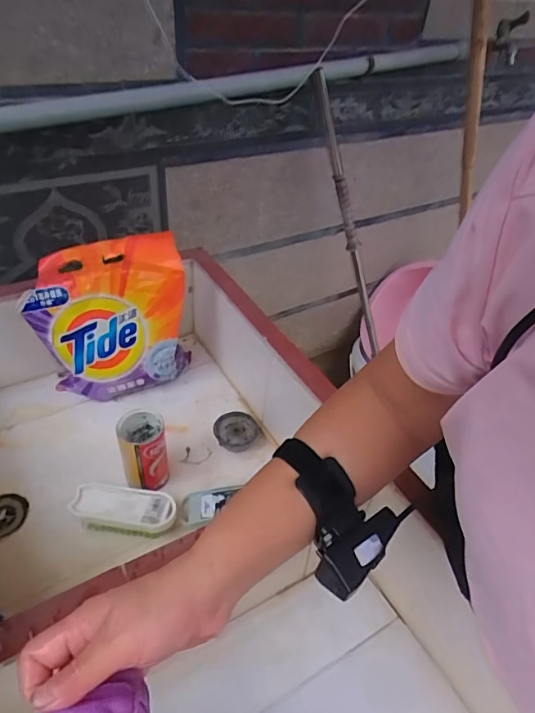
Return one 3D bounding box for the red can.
[{"bbox_3d":[-0.183,0.143,0.705,0.063,0.113,0.069,4,40,-3],"label":"red can"}]

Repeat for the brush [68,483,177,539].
[{"bbox_3d":[-0.198,0.220,0.668,0.136,0.046,0.054,7,40,1],"label":"brush"}]

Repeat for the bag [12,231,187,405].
[{"bbox_3d":[-0.253,-0.052,0.795,0.242,0.265,0.083,-14,44,-22],"label":"bag"}]

